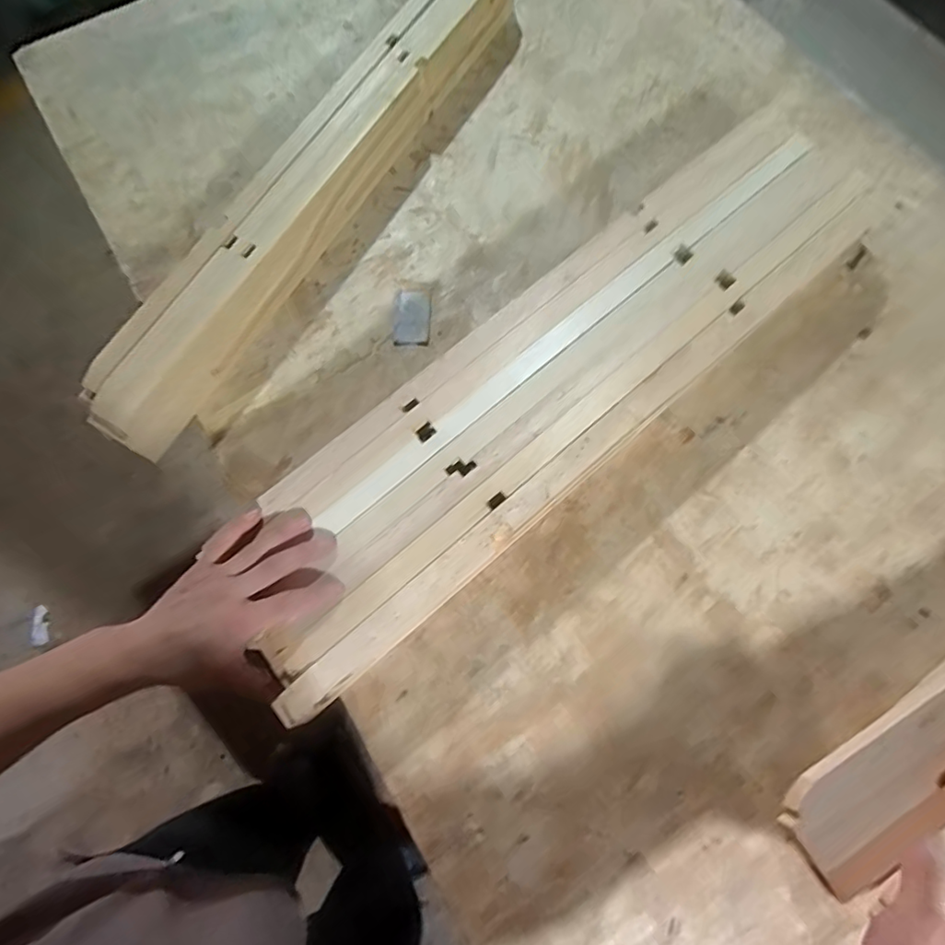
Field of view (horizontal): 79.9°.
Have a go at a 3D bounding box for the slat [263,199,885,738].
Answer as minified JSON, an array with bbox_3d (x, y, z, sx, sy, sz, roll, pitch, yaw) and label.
[{"bbox_3d":[0.169,-0.059,0.581,0.854,0.079,0.028,-39,74,-12],"label":"slat"}]

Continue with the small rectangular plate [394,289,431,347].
[{"bbox_3d":[-0.071,-0.185,0.669,0.042,0.006,0.074,1,71,2],"label":"small rectangular plate"}]

